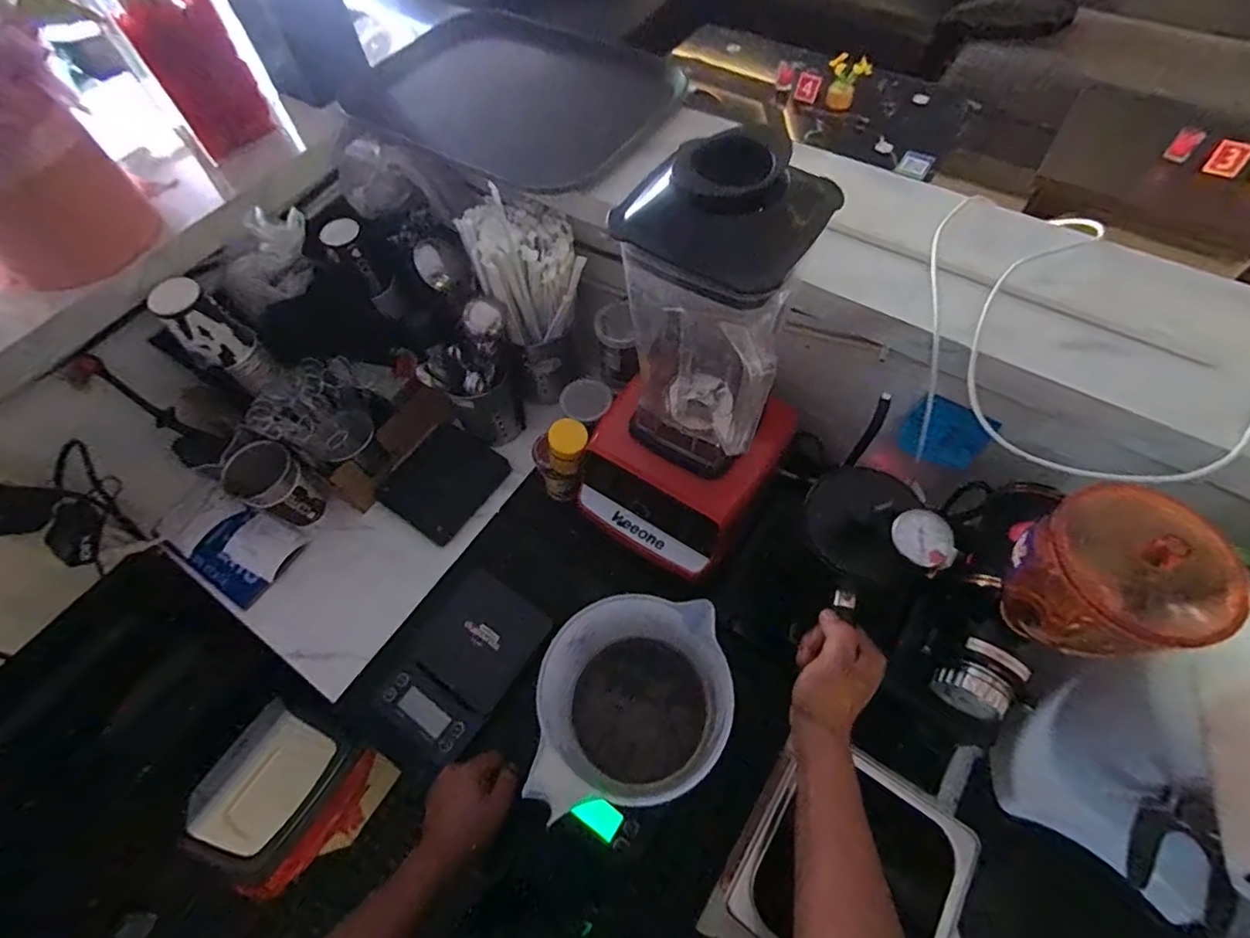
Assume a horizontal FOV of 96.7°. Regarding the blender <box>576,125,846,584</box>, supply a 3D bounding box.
[{"bbox_3d":[0.047,-0.078,0.513,0.174,0.395,0.184,28,66,17],"label":"blender"}]

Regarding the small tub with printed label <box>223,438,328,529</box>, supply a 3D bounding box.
[{"bbox_3d":[-0.436,0.025,0.704,0.076,0.115,0.075,-1,61,2],"label":"small tub with printed label"}]

